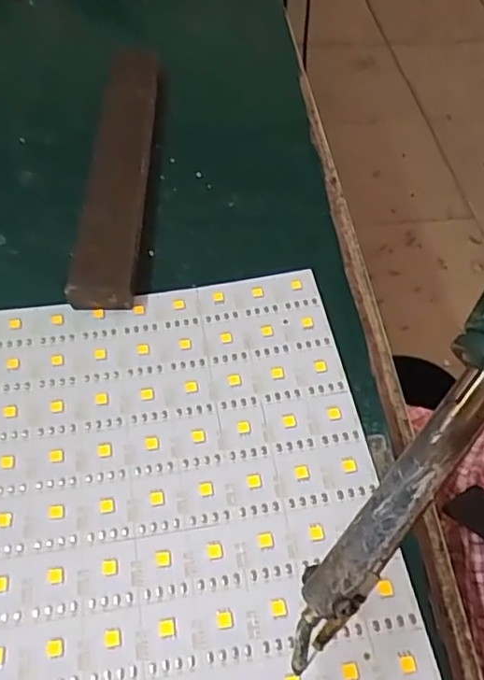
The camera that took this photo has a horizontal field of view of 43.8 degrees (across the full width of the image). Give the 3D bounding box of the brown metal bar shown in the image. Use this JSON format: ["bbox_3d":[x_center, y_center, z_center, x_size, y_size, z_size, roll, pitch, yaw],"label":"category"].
[{"bbox_3d":[-0.068,-0.107,0.345,0.032,0.018,0.218,0,54,-3],"label":"brown metal bar"}]

